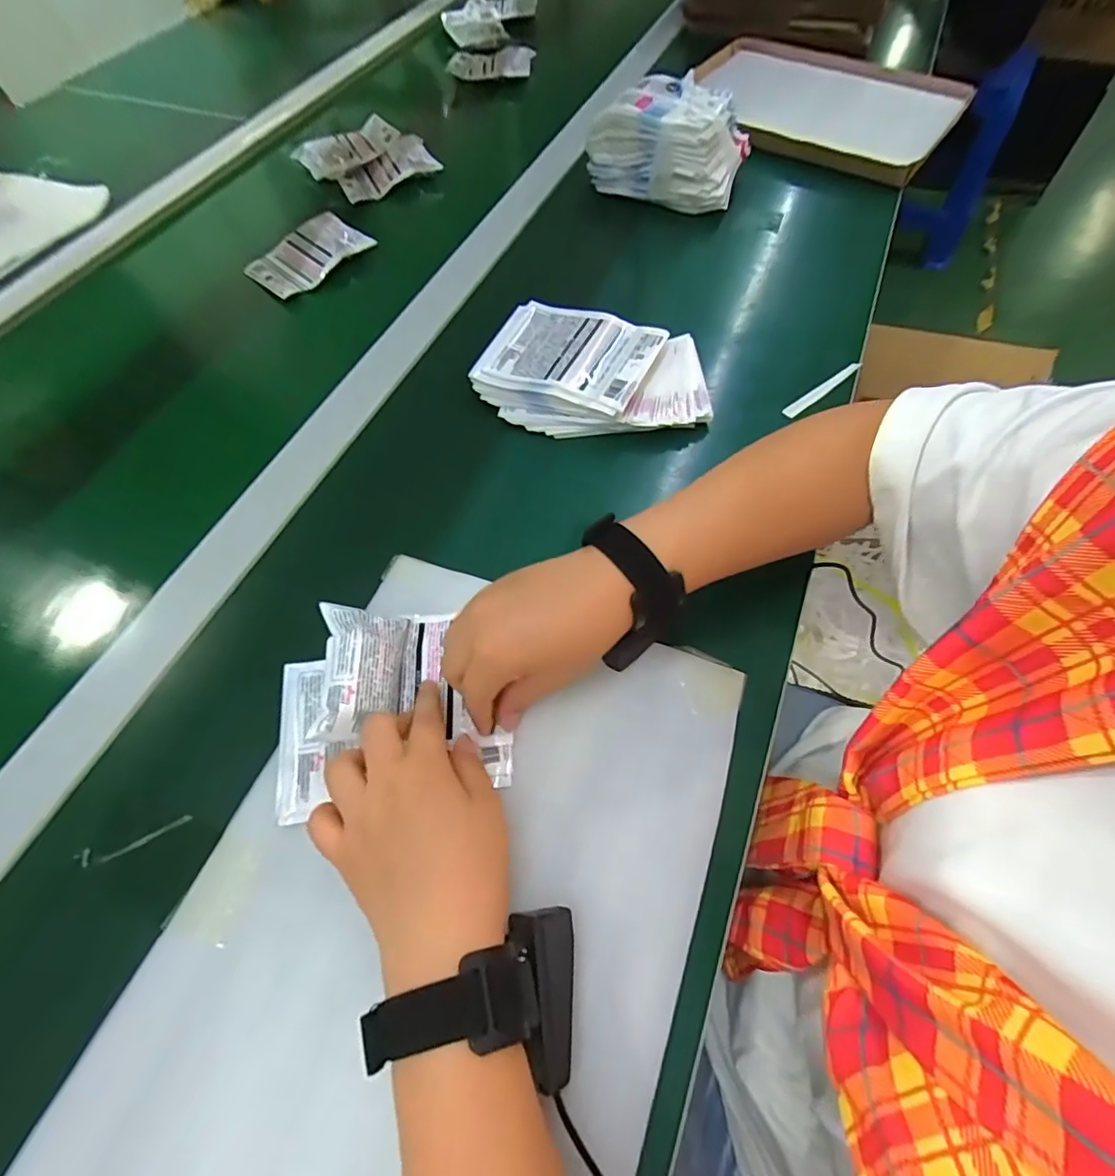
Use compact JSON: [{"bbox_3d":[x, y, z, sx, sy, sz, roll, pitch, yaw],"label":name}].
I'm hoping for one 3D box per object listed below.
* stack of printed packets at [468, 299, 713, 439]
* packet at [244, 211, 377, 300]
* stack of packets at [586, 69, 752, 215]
[{"bbox_3d":[0.035,-0.195,0.499,0.202,0.048,0.124,14,63,9],"label":"stack of printed packets"},{"bbox_3d":[-0.290,-0.387,0.638,0.093,0.041,0.121,38,70,20],"label":"packet"},{"bbox_3d":[0.130,-0.517,0.643,0.167,0.095,0.101,19,64,12],"label":"stack of packets"}]

